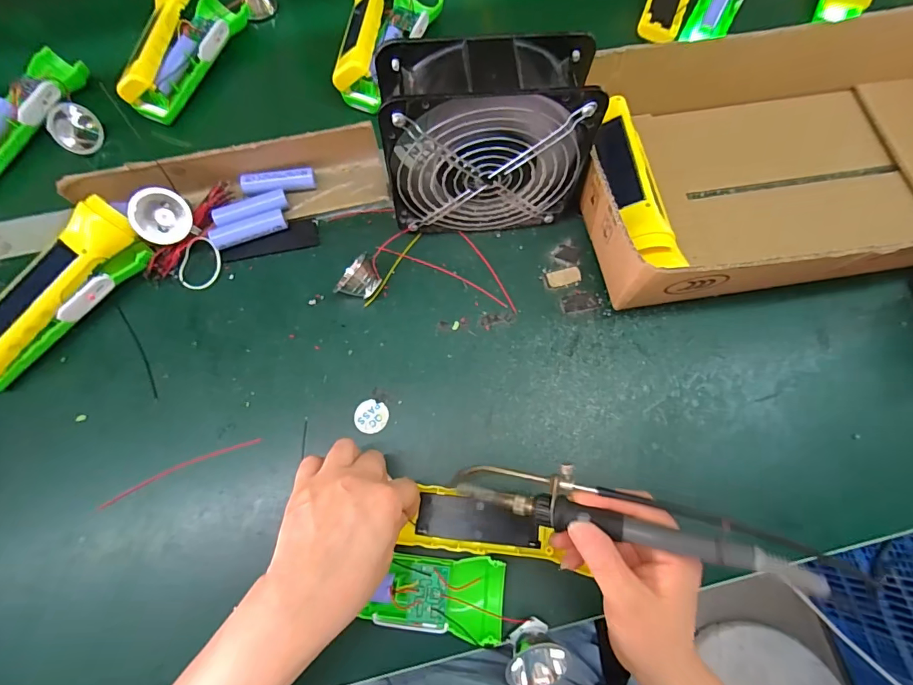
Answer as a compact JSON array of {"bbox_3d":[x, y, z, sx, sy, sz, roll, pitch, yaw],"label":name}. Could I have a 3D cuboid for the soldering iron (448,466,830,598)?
[{"bbox_3d":[0.097,0.103,0.269,0.209,0.032,0.031,8,74,21],"label":"soldering iron"}]

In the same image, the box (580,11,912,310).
[{"bbox_3d":[0.311,-0.171,0.387,0.409,0.084,0.231,-9,73,-2],"label":"box"}]

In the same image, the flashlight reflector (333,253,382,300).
[{"bbox_3d":[-0.081,-0.050,0.382,0.024,0.031,0.038,35,77,11],"label":"flashlight reflector"}]

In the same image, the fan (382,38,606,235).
[{"bbox_3d":[0.027,-0.151,0.350,0.156,0.146,0.063,-4,73,0],"label":"fan"}]

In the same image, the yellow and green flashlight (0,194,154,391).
[{"bbox_3d":[-0.332,-0.040,0.369,0.054,0.044,0.167,39,78,12],"label":"yellow and green flashlight"}]

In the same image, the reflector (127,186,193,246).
[{"bbox_3d":[-0.255,-0.108,0.384,0.036,0.046,0.045,18,65,50],"label":"reflector"}]

